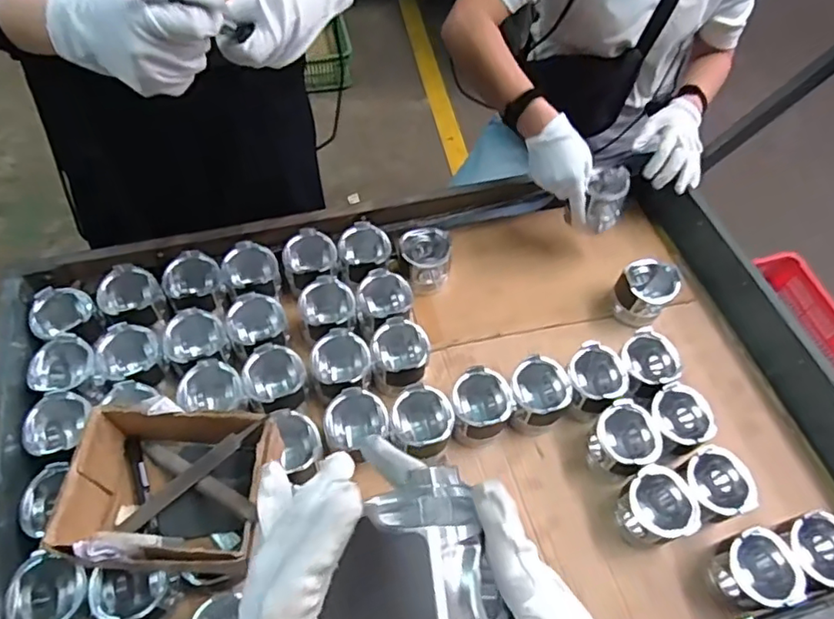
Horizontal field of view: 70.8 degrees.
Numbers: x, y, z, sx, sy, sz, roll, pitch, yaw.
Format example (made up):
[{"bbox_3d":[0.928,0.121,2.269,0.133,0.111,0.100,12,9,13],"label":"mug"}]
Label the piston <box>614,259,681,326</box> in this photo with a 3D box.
[{"bbox_3d":[0.366,-0.031,0.945,0.083,0.074,0.089,2,56,-3],"label":"piston"}]

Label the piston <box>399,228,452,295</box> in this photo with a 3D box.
[{"bbox_3d":[0.014,-0.080,0.973,0.080,0.077,0.081,-8,57,-9],"label":"piston"}]

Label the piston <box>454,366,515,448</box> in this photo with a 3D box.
[{"bbox_3d":[0.092,0.141,0.824,0.085,0.093,0.085,2,56,-3],"label":"piston"}]

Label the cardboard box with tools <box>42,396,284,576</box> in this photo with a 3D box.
[{"bbox_3d":[-0.262,0.205,0.653,0.201,0.125,0.159,3,56,-2],"label":"cardboard box with tools"}]

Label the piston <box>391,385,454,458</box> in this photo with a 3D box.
[{"bbox_3d":[0.006,0.159,0.806,0.081,0.083,0.087,26,58,13],"label":"piston"}]

